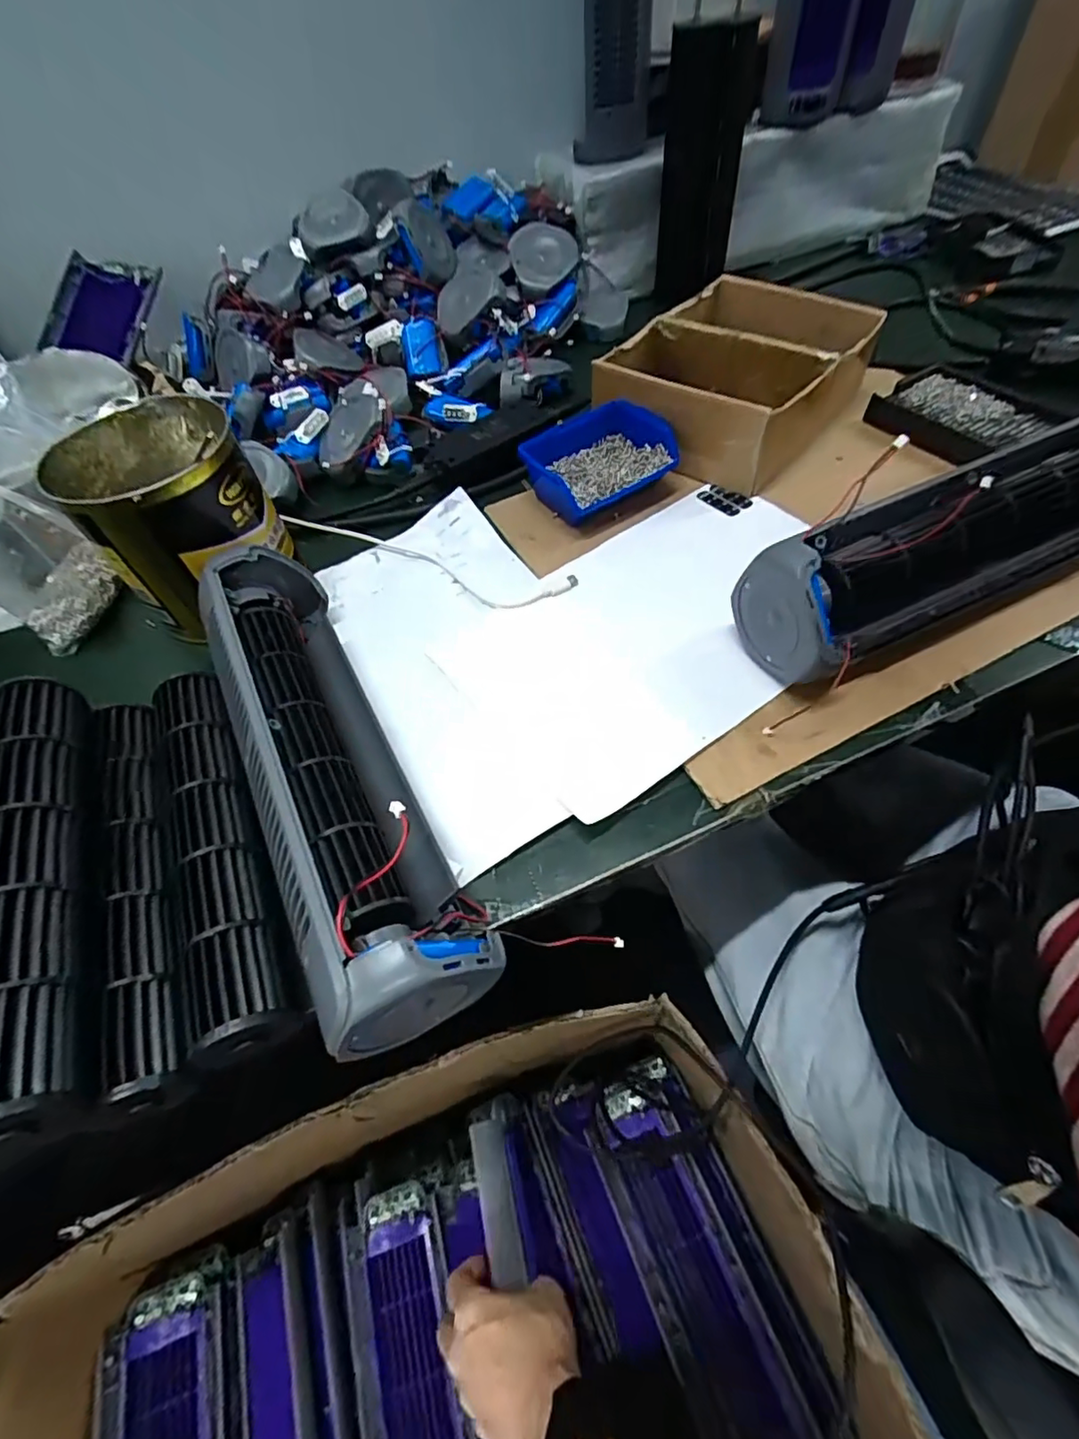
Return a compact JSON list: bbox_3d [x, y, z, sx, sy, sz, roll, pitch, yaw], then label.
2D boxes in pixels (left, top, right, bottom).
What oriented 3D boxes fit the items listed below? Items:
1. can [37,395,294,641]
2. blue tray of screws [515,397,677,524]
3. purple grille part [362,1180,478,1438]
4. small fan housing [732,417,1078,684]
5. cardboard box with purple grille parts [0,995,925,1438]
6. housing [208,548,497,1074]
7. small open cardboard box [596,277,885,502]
[{"bbox_3d":[-0.260,-0.146,0.430,0.120,0.117,0.123,-11,55,-2],"label":"can"},{"bbox_3d":[0.048,-0.214,0.490,0.119,0.047,0.087,-33,58,-17],"label":"blue tray of screws"},{"bbox_3d":[-0.089,0.538,0.446,0.075,0.032,0.289,-18,55,-7],"label":"purple grille part"},{"bbox_3d":[0.279,-0.115,0.379,0.312,0.081,0.069,-23,56,-10],"label":"small fan housing"},{"bbox_3d":[-0.087,0.504,0.413,0.540,0.251,0.359,-21,56,-9],"label":"cardboard box with purple grille parts"},{"bbox_3d":[-0.121,0.018,0.327,0.075,0.073,0.315,-27,57,-13],"label":"housing"},{"bbox_3d":[0.179,-0.315,0.538,0.172,0.069,0.231,34,65,25],"label":"small open cardboard box"}]

